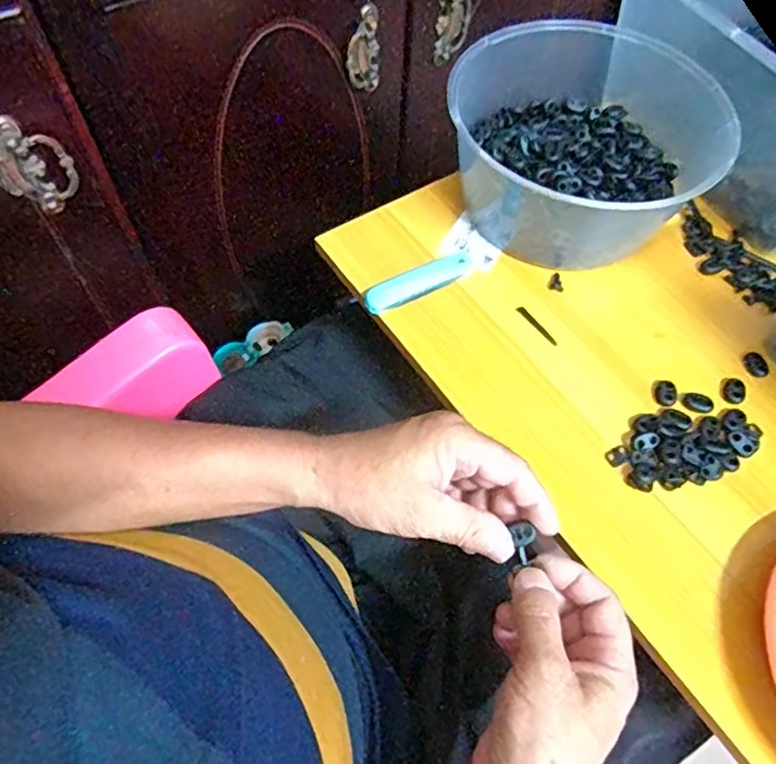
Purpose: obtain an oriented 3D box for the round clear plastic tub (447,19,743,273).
[{"bbox_3d":[0.169,-0.219,0.541,0.233,0.097,0.240,2,60,-3],"label":"round clear plastic tub"}]

